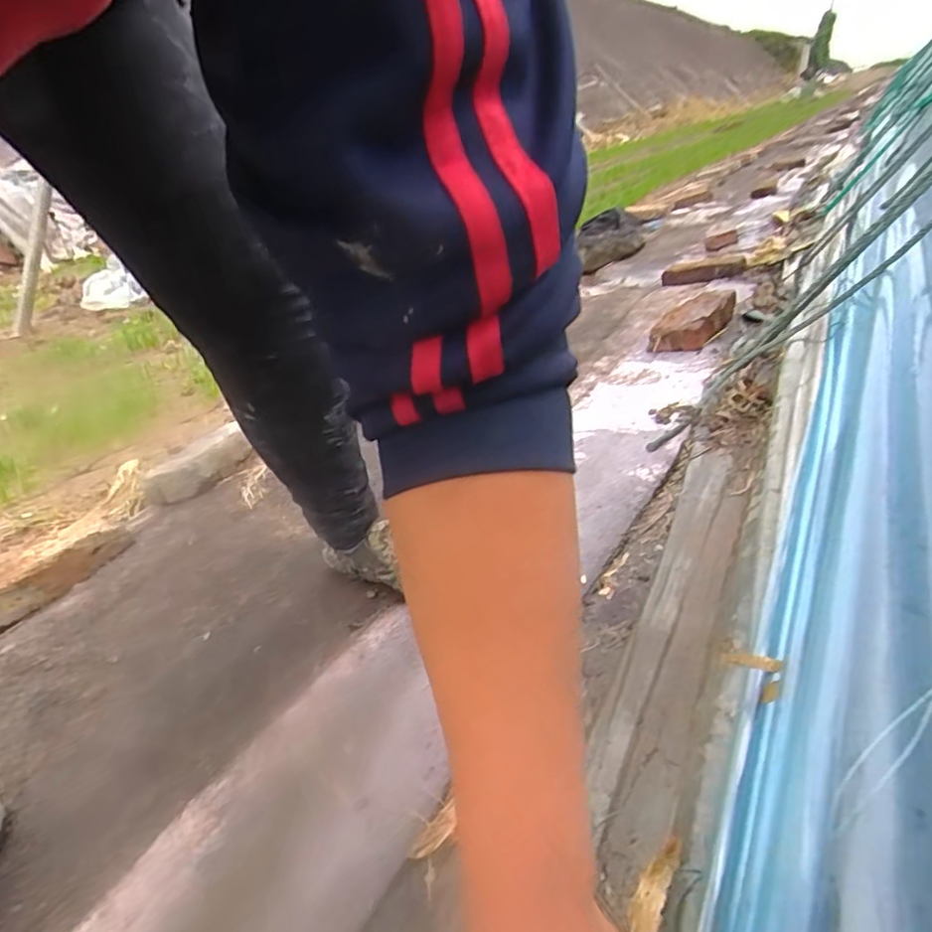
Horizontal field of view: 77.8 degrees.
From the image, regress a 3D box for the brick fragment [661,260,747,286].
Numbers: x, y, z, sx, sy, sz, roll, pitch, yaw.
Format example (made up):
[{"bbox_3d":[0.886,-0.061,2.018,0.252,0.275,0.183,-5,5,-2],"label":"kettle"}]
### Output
[{"bbox_3d":[0.655,-0.535,1.599,0.091,0.047,0.293,-17,18,-18],"label":"brick fragment"}]

